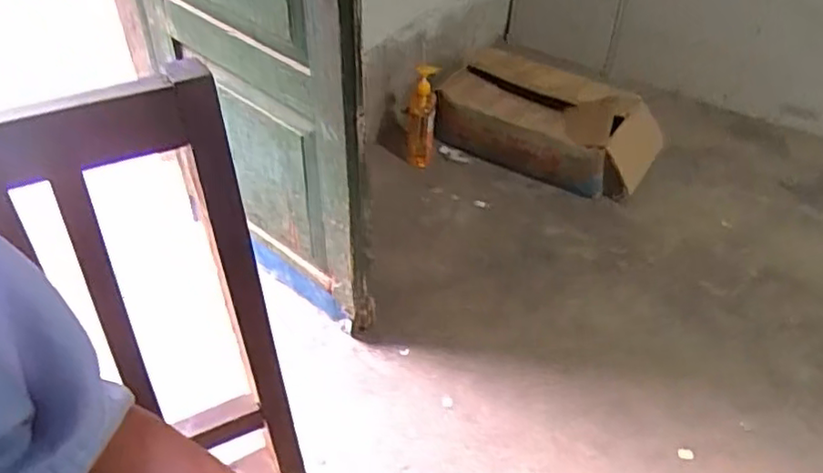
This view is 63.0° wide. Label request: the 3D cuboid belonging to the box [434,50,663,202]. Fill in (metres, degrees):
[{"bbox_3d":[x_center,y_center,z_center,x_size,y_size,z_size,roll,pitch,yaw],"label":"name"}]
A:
[{"bbox_3d":[0.348,-0.295,1.802,0.587,0.186,0.276,25,46,25],"label":"box"}]

